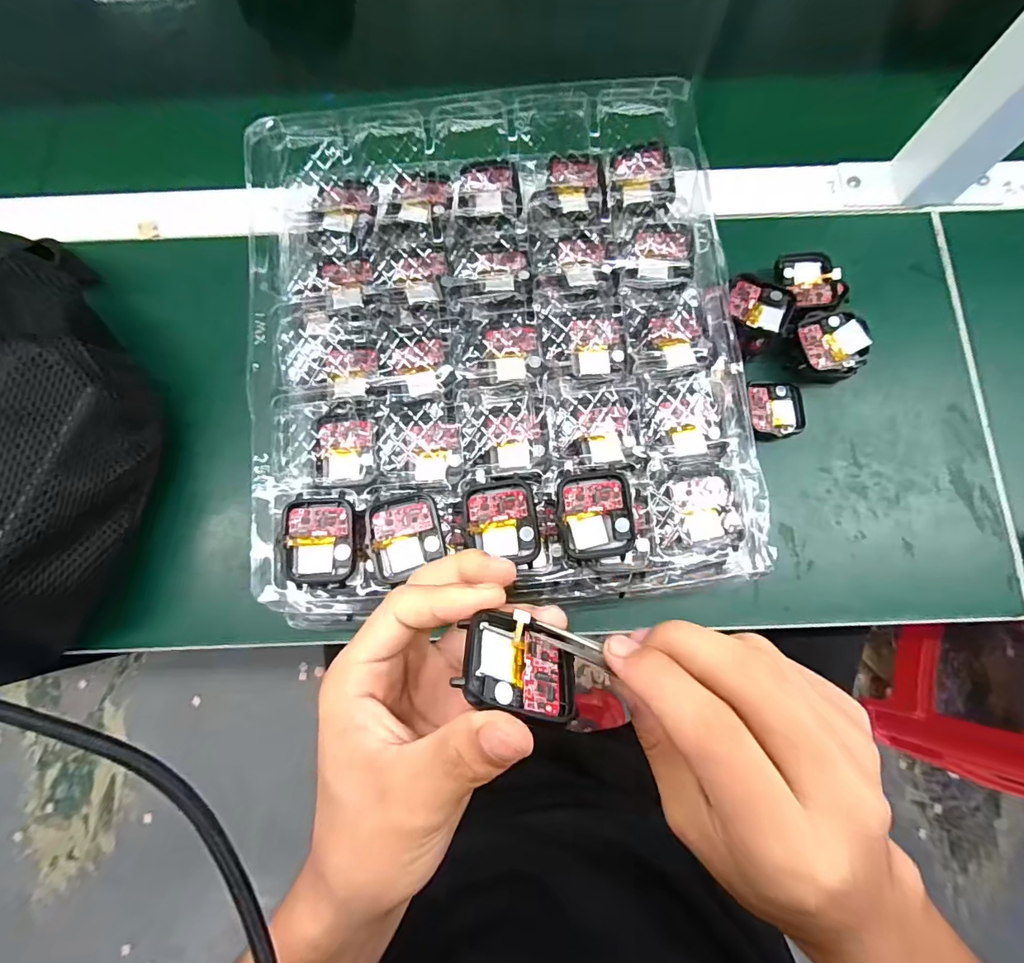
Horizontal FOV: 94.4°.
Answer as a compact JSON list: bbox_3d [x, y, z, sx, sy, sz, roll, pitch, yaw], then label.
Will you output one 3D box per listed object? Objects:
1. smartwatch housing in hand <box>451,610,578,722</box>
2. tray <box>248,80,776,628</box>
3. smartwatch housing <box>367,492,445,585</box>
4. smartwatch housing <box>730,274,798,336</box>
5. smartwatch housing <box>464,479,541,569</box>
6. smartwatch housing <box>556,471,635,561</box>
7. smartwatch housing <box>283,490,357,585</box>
[{"bbox_3d":[0.004,0.067,0.175,0.046,0.006,0.037,19,39,-21],"label":"smartwatch housing in hand"},{"bbox_3d":[-0.007,-0.083,0.271,0.275,0.032,0.291,-3,78,0],"label":"tray"},{"bbox_3d":[-0.055,0.028,0.245,0.035,0.005,0.043,-12,78,-2],"label":"smartwatch housing"},{"bbox_3d":[0.160,-0.113,0.305,0.040,0.006,0.040,17,75,9],"label":"smartwatch housing"},{"bbox_3d":[-0.005,0.022,0.246,0.035,0.009,0.044,-8,78,-1],"label":"smartwatch housing"},{"bbox_3d":[0.043,0.017,0.245,0.036,0.010,0.043,-7,78,-1],"label":"smartwatch housing"},{"bbox_3d":[-0.100,0.030,0.249,0.037,0.009,0.045,0,78,0],"label":"smartwatch housing"}]

